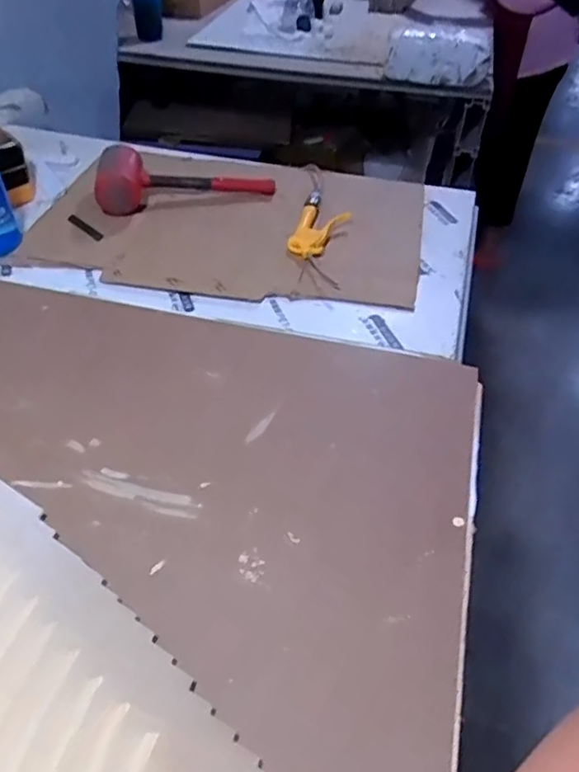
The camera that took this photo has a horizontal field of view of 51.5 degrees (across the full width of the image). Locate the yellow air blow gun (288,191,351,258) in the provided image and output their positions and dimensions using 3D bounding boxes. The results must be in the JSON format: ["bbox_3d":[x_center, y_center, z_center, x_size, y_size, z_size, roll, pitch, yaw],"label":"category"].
[{"bbox_3d":[0.052,-0.271,1.005,0.082,0.024,0.207,10,44,8],"label":"yellow air blow gun"}]

